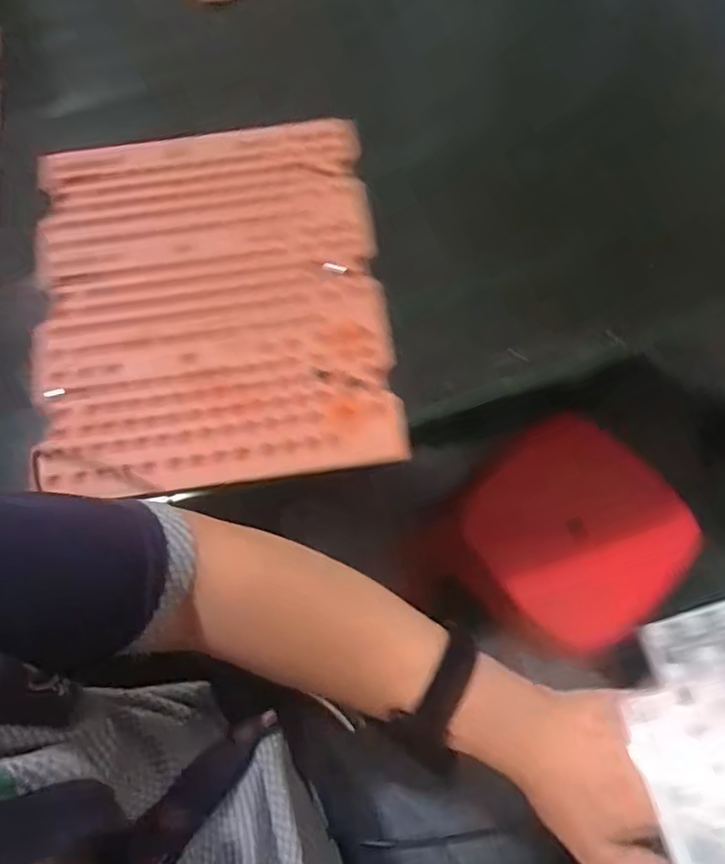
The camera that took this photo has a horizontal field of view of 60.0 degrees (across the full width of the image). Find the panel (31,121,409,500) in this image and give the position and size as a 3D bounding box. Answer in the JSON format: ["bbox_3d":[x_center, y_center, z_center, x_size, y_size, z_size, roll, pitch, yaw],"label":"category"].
[{"bbox_3d":[-0.148,-0.133,0.618,0.326,0.023,0.397,-8,69,-1],"label":"panel"}]

